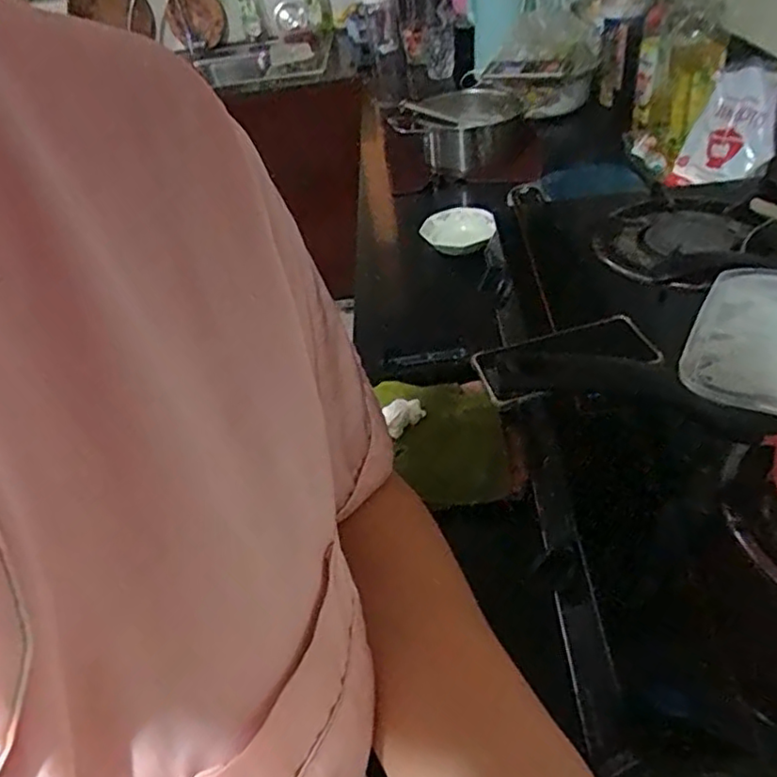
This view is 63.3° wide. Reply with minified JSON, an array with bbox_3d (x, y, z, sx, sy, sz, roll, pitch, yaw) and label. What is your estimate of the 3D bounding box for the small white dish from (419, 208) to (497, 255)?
[{"bbox_3d":[0.114,-0.253,0.981,0.123,0.034,0.097,9,45,21],"label":"small white dish"}]

